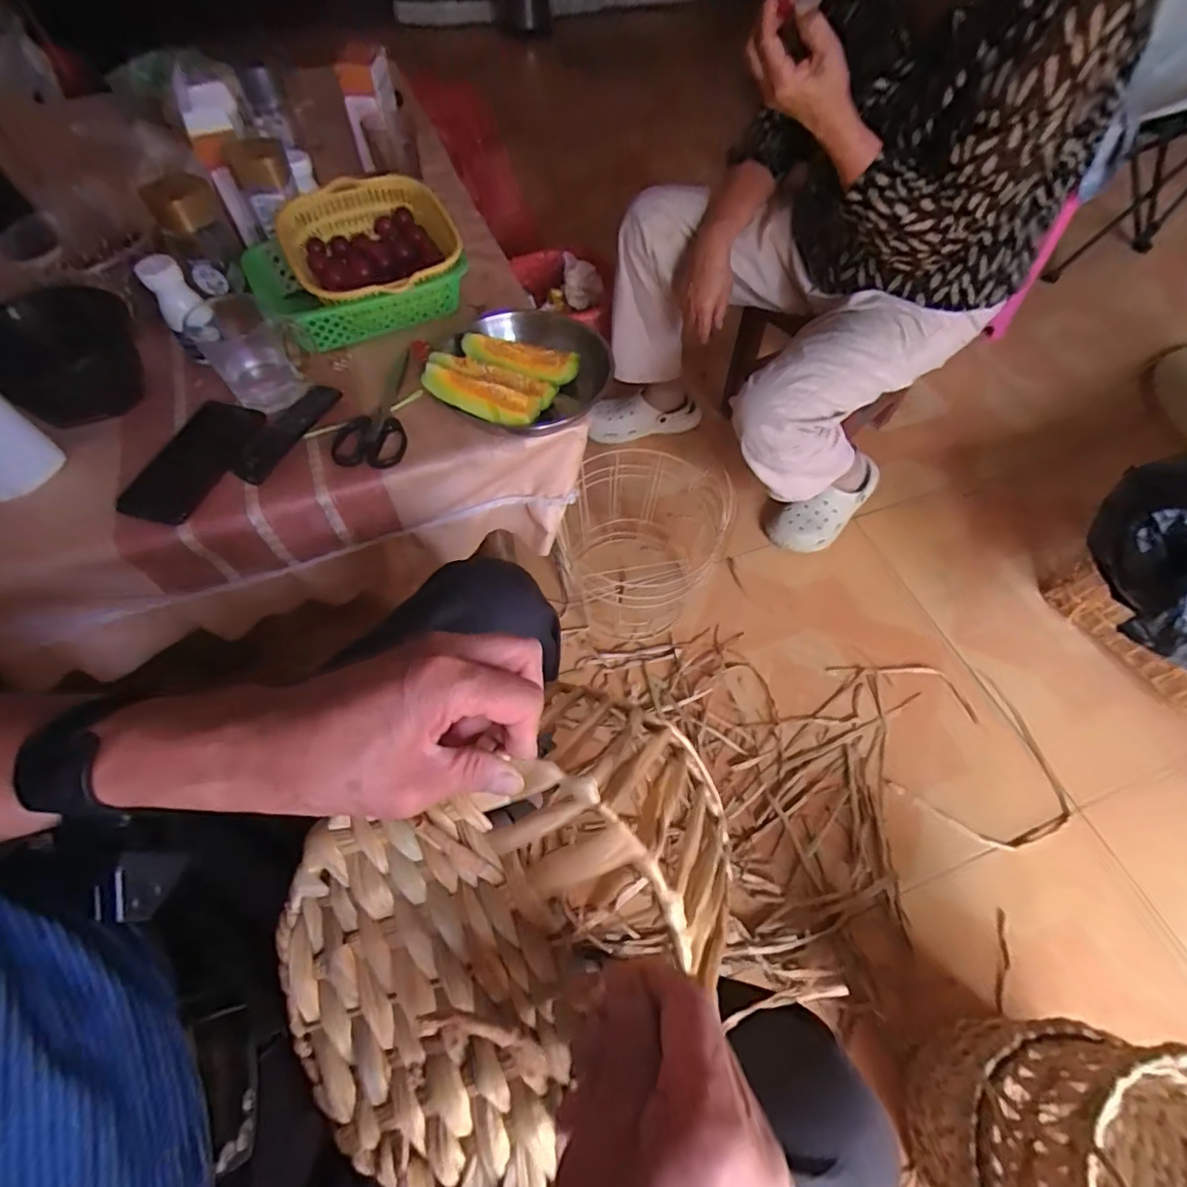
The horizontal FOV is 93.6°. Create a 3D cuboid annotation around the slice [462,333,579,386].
[{"bbox_3d":[-0.087,-0.278,0.658,0.139,0.026,0.041,19,61,10],"label":"slice"}]

